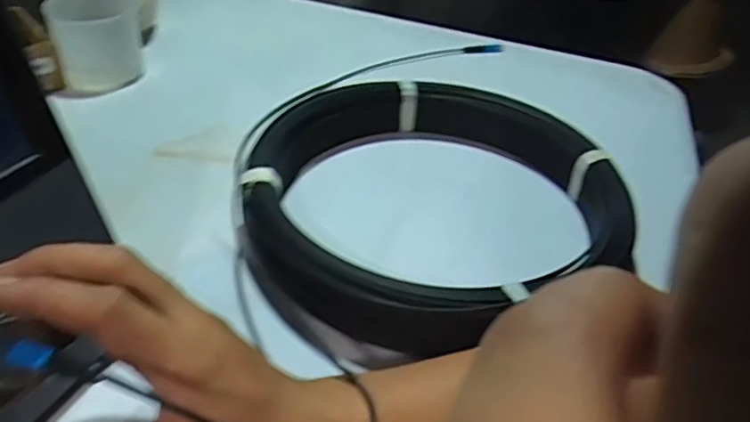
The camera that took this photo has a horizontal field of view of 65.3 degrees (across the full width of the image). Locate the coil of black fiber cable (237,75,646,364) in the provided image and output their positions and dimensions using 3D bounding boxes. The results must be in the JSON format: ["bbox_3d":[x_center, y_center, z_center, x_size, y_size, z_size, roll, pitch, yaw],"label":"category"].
[{"bbox_3d":[0.039,-0.020,0.474,0.292,0.066,0.285,2,36,-1],"label":"coil of black fiber cable"}]

